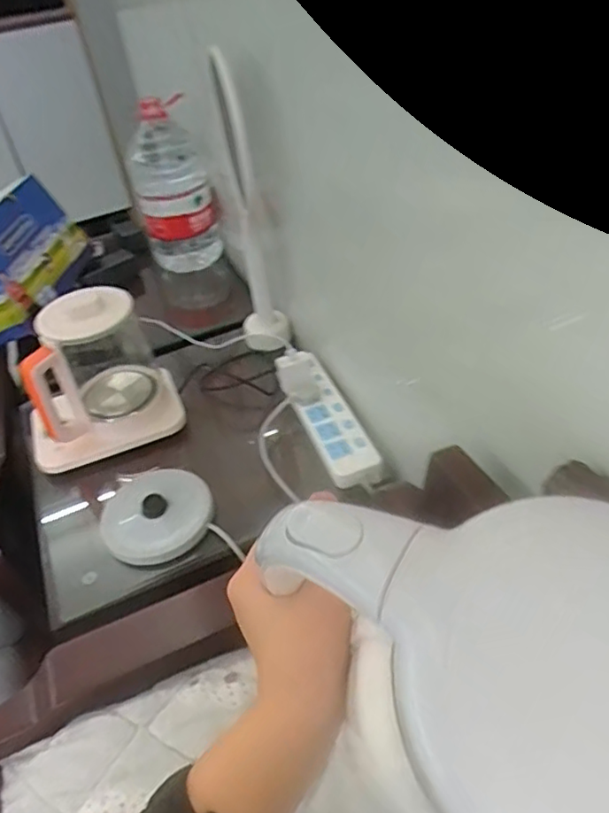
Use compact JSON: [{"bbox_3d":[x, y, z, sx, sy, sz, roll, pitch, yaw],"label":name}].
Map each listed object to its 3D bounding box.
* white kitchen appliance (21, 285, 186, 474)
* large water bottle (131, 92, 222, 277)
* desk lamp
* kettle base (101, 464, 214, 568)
[{"bbox_3d":[-0.347,-0.059,0.946,0.233,0.234,0.216,-26,45,-19],"label":"white kitchen appliance"},{"bbox_3d":[-0.281,-0.459,1.285,0.153,0.345,0.156,-13,42,-6],"label":"large water bottle"},{"bbox_3d":[-0.094,-0.311,0.997,0.083,0.469,0.113,-10,42,-3],"label":"desk lamp"},{"bbox_3d":[-0.204,0.151,0.836,0.148,0.023,0.135,-24,67,-8],"label":"kettle base"}]

